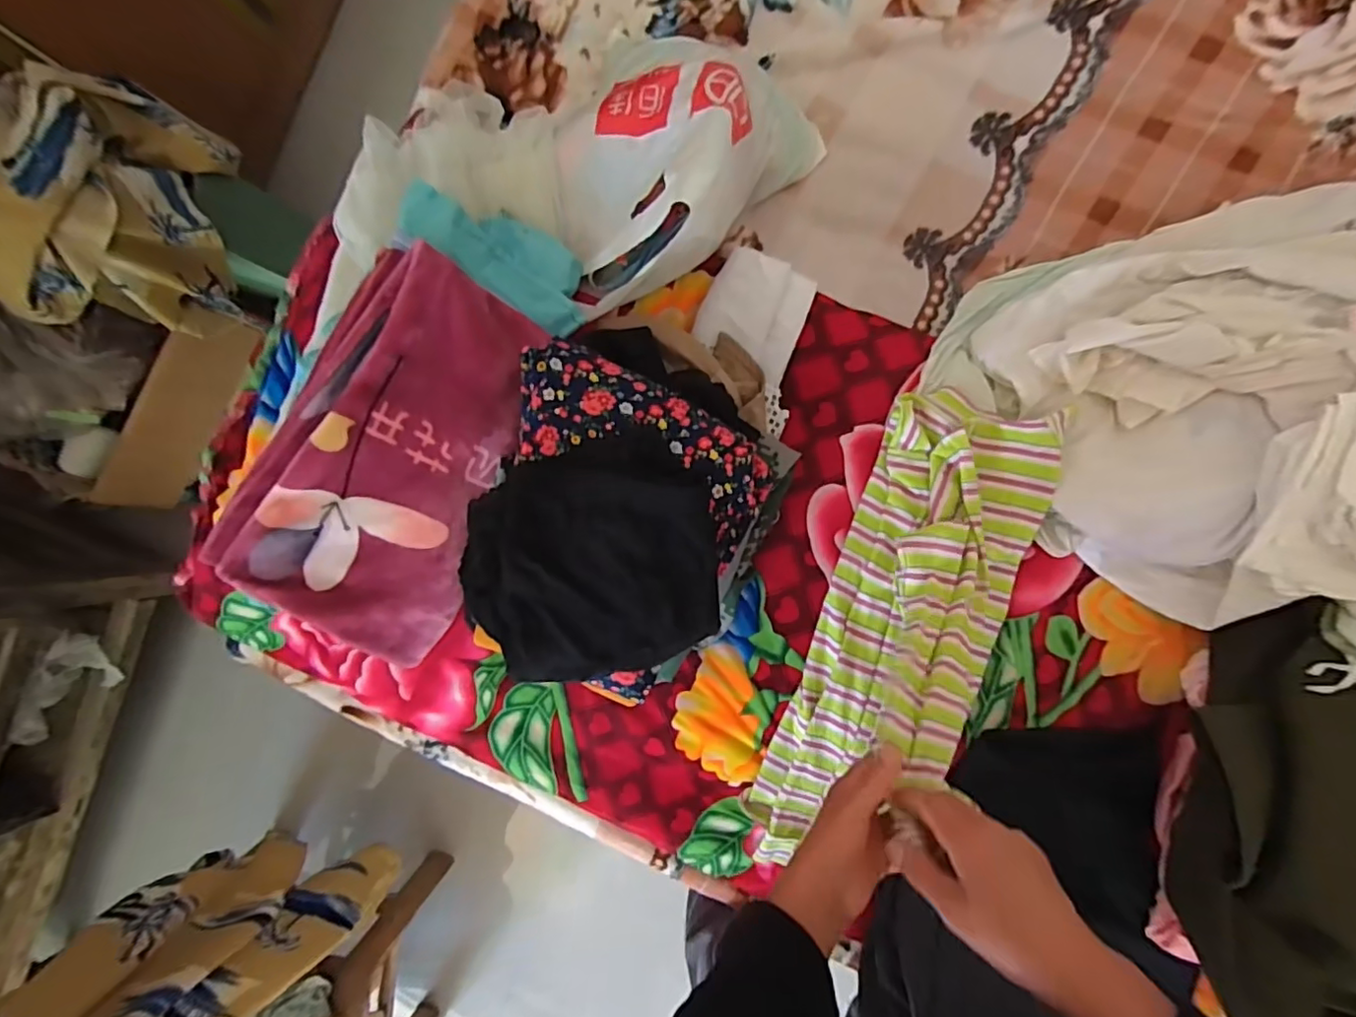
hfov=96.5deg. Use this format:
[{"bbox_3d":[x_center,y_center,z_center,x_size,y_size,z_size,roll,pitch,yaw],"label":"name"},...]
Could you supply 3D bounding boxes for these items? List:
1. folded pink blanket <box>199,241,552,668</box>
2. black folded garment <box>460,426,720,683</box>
[{"bbox_3d":[-0.262,-0.043,0.539,0.195,0.083,0.352,24,92,7],"label":"folded pink blanket"},{"bbox_3d":[-0.071,0.044,0.462,0.201,0.059,0.174,-21,87,6],"label":"black folded garment"}]

